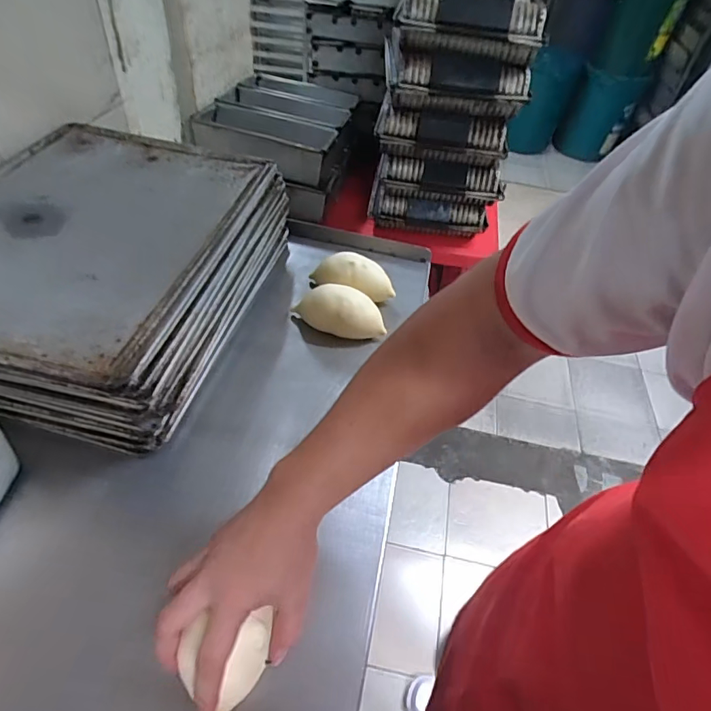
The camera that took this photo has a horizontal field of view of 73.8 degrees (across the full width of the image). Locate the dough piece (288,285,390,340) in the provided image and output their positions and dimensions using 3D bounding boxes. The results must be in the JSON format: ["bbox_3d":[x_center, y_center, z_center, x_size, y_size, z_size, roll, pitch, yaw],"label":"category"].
[{"bbox_3d":[-0.023,-0.063,0.677,0.129,0.062,0.057,8,47,0],"label":"dough piece"}]

